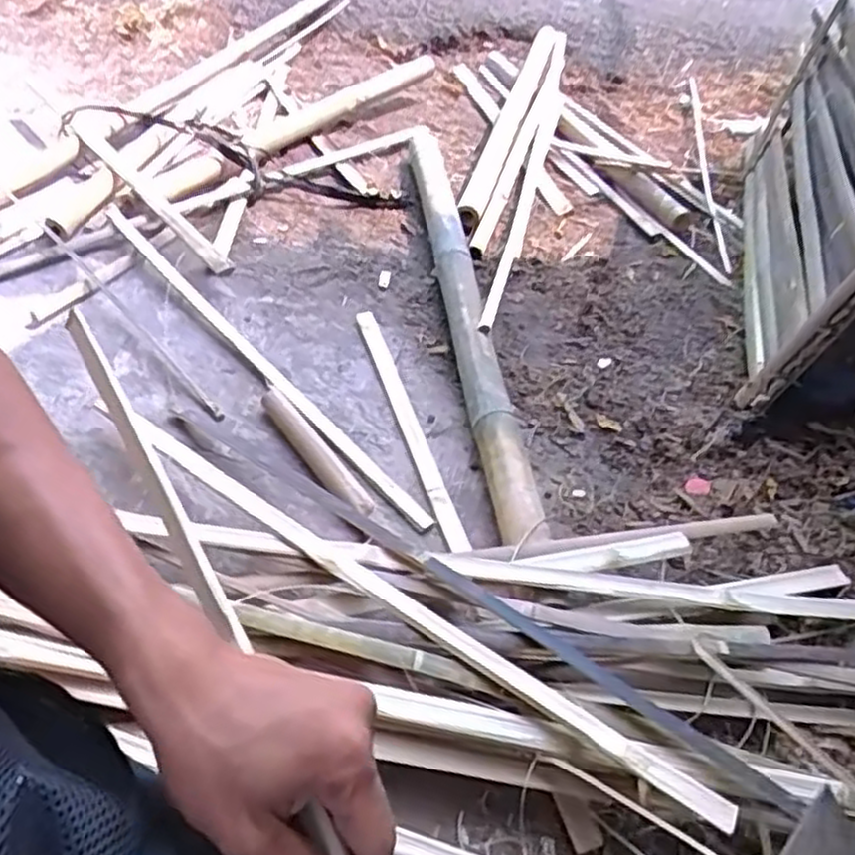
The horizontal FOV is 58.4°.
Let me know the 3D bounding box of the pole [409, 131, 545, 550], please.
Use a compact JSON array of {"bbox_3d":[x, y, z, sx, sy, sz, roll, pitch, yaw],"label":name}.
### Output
[{"bbox_3d":[0.044,-0.287,1.331,0.075,0.067,1.287,0,43,-8],"label":"pole"}]

